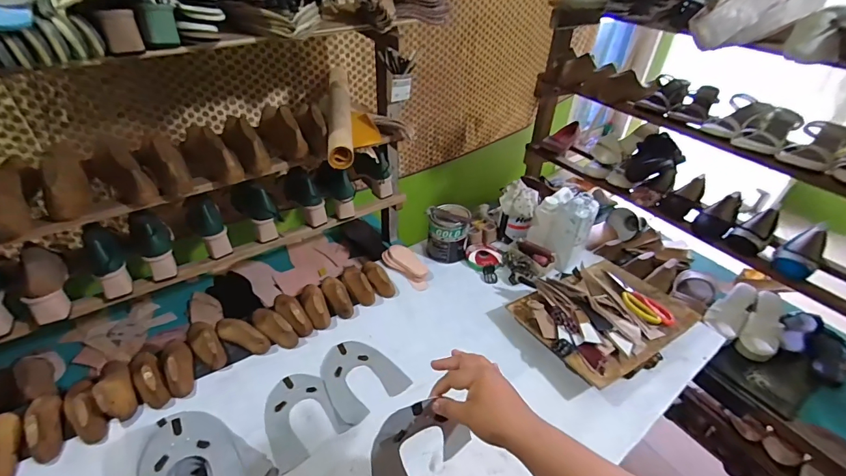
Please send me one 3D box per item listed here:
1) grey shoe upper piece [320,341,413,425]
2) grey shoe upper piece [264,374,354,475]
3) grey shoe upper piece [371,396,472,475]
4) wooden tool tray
[{"bbox_3d":[-0.128,0.272,0.806,0.140,0.006,0.163,-23,44,-31],"label":"grey shoe upper piece"},{"bbox_3d":[-0.232,0.325,0.740,0.129,0.005,0.160,-24,47,-32],"label":"grey shoe upper piece"},{"bbox_3d":[-0.003,0.271,0.541,0.136,0.140,0.030,-11,39,-19],"label":"grey shoe upper piece"},{"bbox_3d":[0.416,0.156,0.913,0.376,0.059,0.269,-21,44,-27],"label":"wooden tool tray"}]

